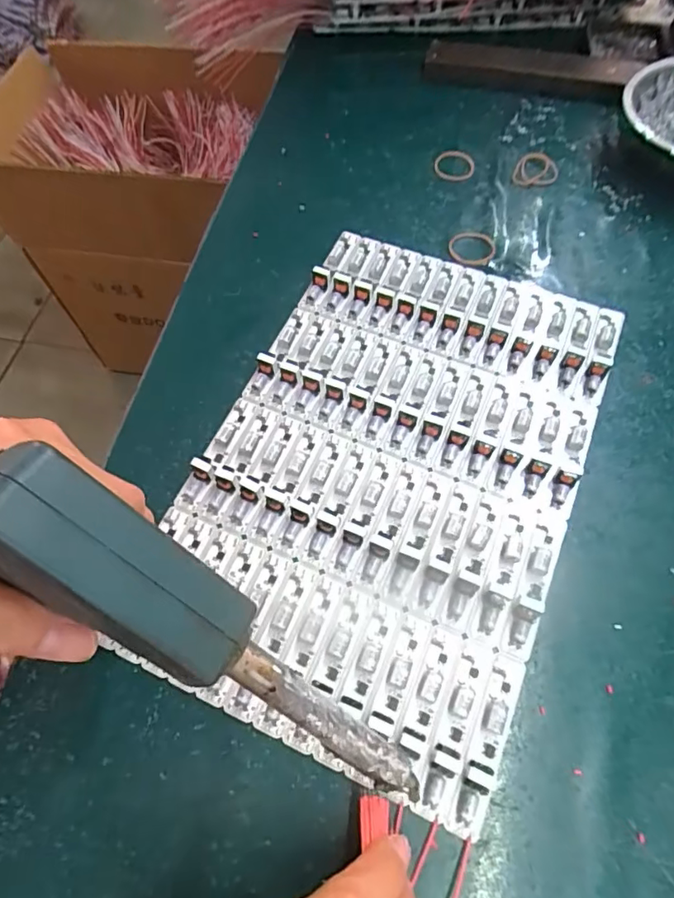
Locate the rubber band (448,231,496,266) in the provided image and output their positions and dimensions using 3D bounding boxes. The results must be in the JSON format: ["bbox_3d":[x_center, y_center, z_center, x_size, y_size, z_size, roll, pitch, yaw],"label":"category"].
[{"bbox_3d":[0.092,-0.137,0.362,0.031,0.004,0.034,2,63,3],"label":"rubber band"}]

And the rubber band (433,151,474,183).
[{"bbox_3d":[0.090,-0.215,0.404,0.030,0.004,0.031,0,74,-1],"label":"rubber band"}]

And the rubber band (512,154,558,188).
[{"bbox_3d":[0.148,-0.206,0.392,0.030,0.004,0.036,27,67,15],"label":"rubber band"}]

